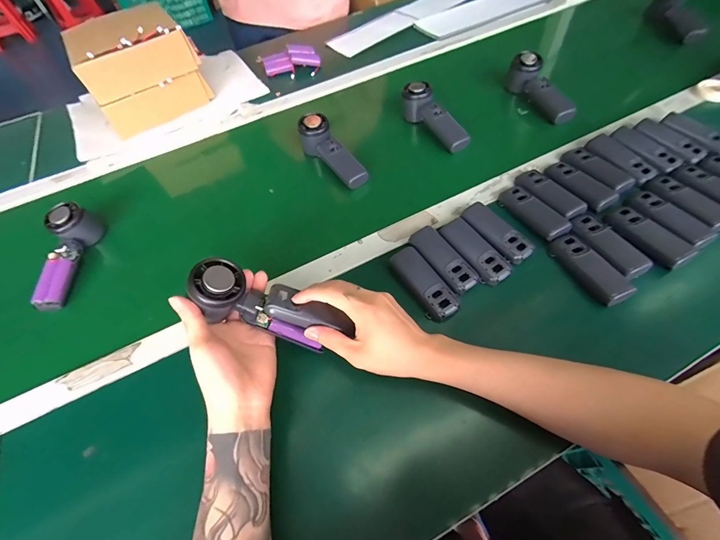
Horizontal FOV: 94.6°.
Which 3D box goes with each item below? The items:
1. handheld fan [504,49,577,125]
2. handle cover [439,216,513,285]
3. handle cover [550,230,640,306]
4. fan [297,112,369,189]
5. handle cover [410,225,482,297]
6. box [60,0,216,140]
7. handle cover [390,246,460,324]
[{"bbox_3d":[0.338,-0.336,0.627,0.040,0.065,0.163,-26,72,-13],"label":"handheld fan"},{"bbox_3d":[0.157,-0.026,0.453,0.045,0.018,0.106,-34,61,-18],"label":"handle cover"},{"bbox_3d":[0.292,-0.003,0.423,0.042,0.016,0.105,-24,59,-12],"label":"handle cover"},{"bbox_3d":[-0.044,-0.201,0.577,0.048,0.050,0.160,-35,74,-18],"label":"fan"},{"bbox_3d":[0.112,-0.015,0.451,0.041,0.019,0.106,-30,60,-16],"label":"handle cover"},{"bbox_3d":[-0.428,-0.400,0.657,0.205,0.166,0.125,-26,59,-13],"label":"box"},{"bbox_3d":[0.083,0.017,0.436,0.043,0.022,0.108,-30,60,-16],"label":"handle cover"}]

